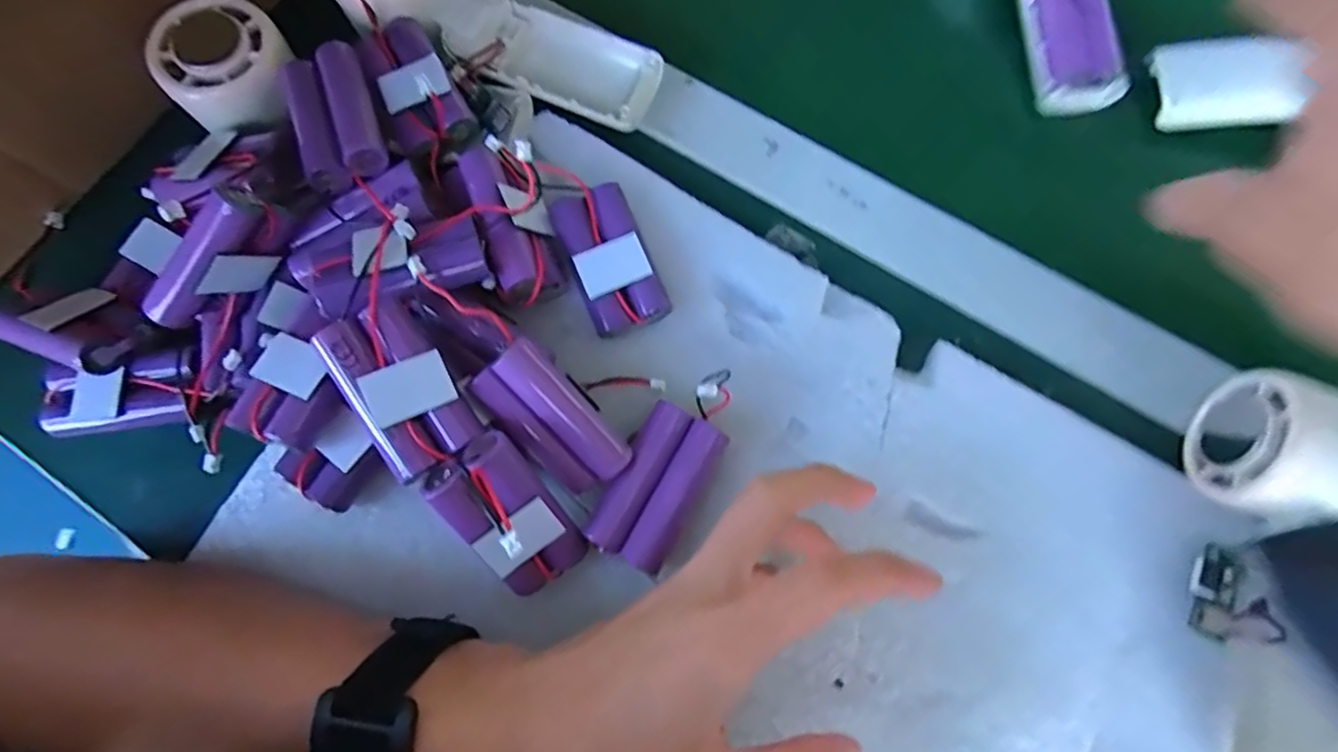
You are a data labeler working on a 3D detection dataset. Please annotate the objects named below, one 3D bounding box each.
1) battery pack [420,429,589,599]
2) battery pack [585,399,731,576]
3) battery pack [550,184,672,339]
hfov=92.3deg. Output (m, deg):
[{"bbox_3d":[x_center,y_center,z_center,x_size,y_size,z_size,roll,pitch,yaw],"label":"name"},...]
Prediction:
[{"bbox_3d":[-0.061,0.056,0.251,0.034,0.021,0.070,-34,122,-7],"label":"battery pack"},{"bbox_3d":[-0.004,0.047,0.274,0.034,0.016,0.065,28,78,8],"label":"battery pack"},{"bbox_3d":[-0.027,-0.053,0.294,0.033,0.022,0.065,-22,76,-4],"label":"battery pack"}]

